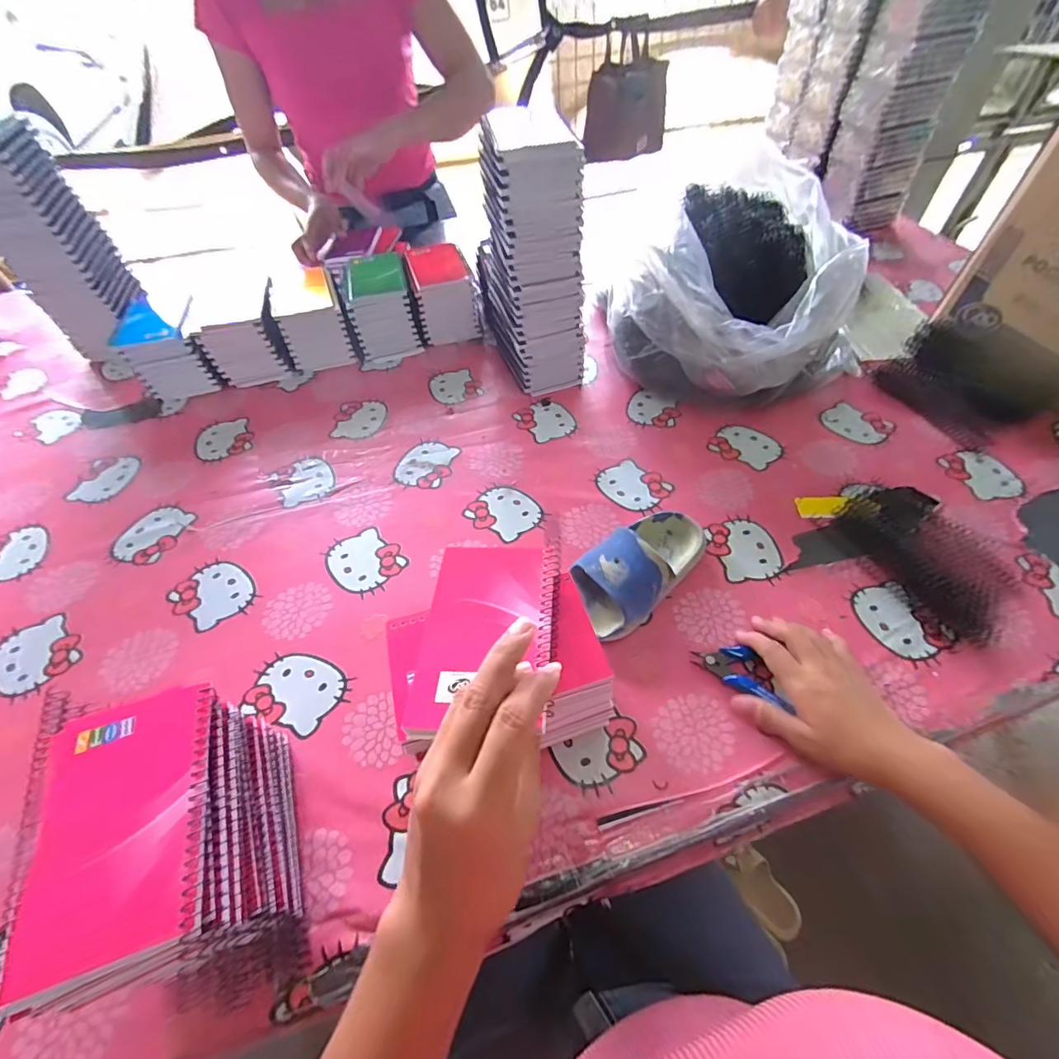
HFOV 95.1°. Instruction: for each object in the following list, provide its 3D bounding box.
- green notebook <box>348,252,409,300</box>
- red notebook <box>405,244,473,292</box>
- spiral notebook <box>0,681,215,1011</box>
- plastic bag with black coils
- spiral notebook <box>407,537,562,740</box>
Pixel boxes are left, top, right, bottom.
[{"bbox_3d":[-0.230,-0.385,0.729,0.083,0.005,0.124,-12,54,-8],"label":"green notebook"},{"bbox_3d":[-0.144,-0.411,0.753,0.091,0.006,0.121,-13,58,-14],"label":"red notebook"},{"bbox_3d":[-0.222,0.155,0.262,0.083,0.009,0.129,-18,54,-11],"label":"spiral notebook"},{"bbox_3d":[0.291,-0.295,0.639,0.281,0.191,0.241,-36,59,-23],"label":"plastic bag with black coils"},{"bbox_3d":[-0.025,0.061,0.307,0.083,0.014,0.129,2,53,4],"label":"spiral notebook"}]

